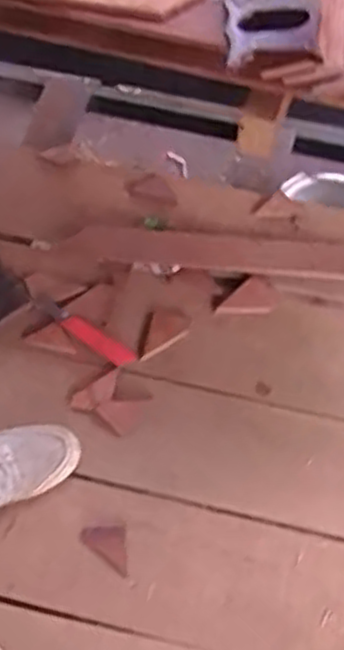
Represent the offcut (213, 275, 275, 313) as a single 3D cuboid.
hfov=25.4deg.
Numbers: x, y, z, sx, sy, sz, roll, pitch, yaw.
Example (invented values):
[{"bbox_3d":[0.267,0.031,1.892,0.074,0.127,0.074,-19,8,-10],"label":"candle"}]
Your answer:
[{"bbox_3d":[0.124,-0.053,1.339,0.103,0.023,0.062,1,65,1],"label":"offcut"}]

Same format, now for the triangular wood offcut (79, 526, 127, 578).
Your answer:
[{"bbox_3d":[-0.106,0.348,1.173,0.070,0.008,0.073,-2,65,0],"label":"triangular wood offcut"}]

